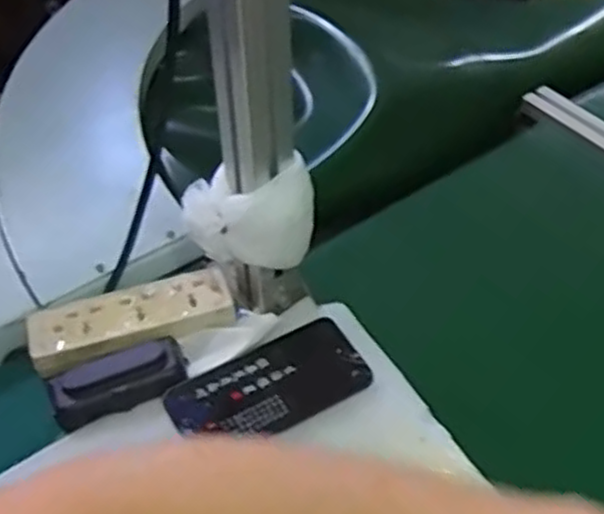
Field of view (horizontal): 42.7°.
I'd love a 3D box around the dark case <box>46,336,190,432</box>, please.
[{"bbox_3d":[-0.143,0.096,0.608,0.107,0.019,0.048,-19,48,-16],"label":"dark case"}]

